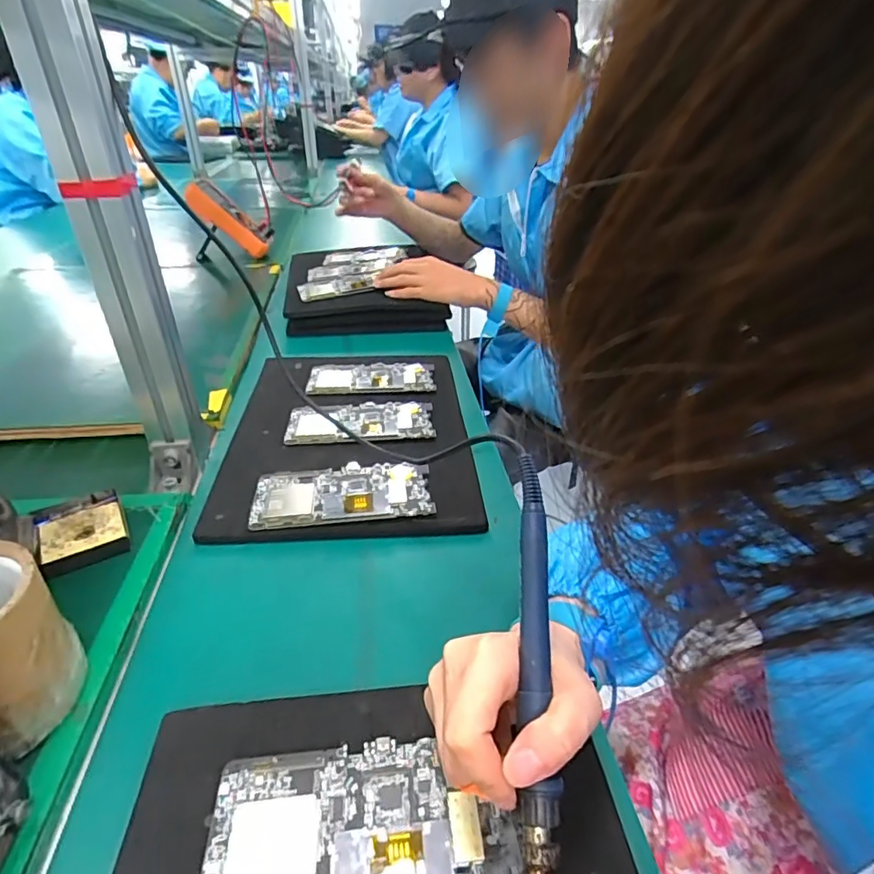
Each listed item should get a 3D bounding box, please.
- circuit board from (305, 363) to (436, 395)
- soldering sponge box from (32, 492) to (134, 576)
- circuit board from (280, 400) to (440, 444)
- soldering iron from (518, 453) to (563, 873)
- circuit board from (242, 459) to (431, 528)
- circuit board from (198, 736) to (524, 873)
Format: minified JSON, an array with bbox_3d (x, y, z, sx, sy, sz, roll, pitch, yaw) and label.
[{"bbox_3d":[-0.082,-0.076,0.656,0.155,0.004,0.070,-2,33,-4],"label":"circuit board"},{"bbox_3d":[-0.281,0.075,0.415,0.059,0.016,0.074,-21,39,-28],"label":"soldering sponge box"},{"bbox_3d":[-0.083,-0.019,0.571,0.154,0.005,0.072,-3,34,-4],"label":"circuit board"},{"bbox_3d":[0.046,0.123,0.243,0.017,0.016,0.239,1,66,2],"label":"soldering iron"},{"bbox_3d":[-0.084,0.049,0.469,0.154,0.009,0.070,-5,34,-7],"label":"circuit board"},{"bbox_3d":[-0.038,0.191,0.261,0.148,0.005,0.072,-4,34,-6],"label":"circuit board"}]

